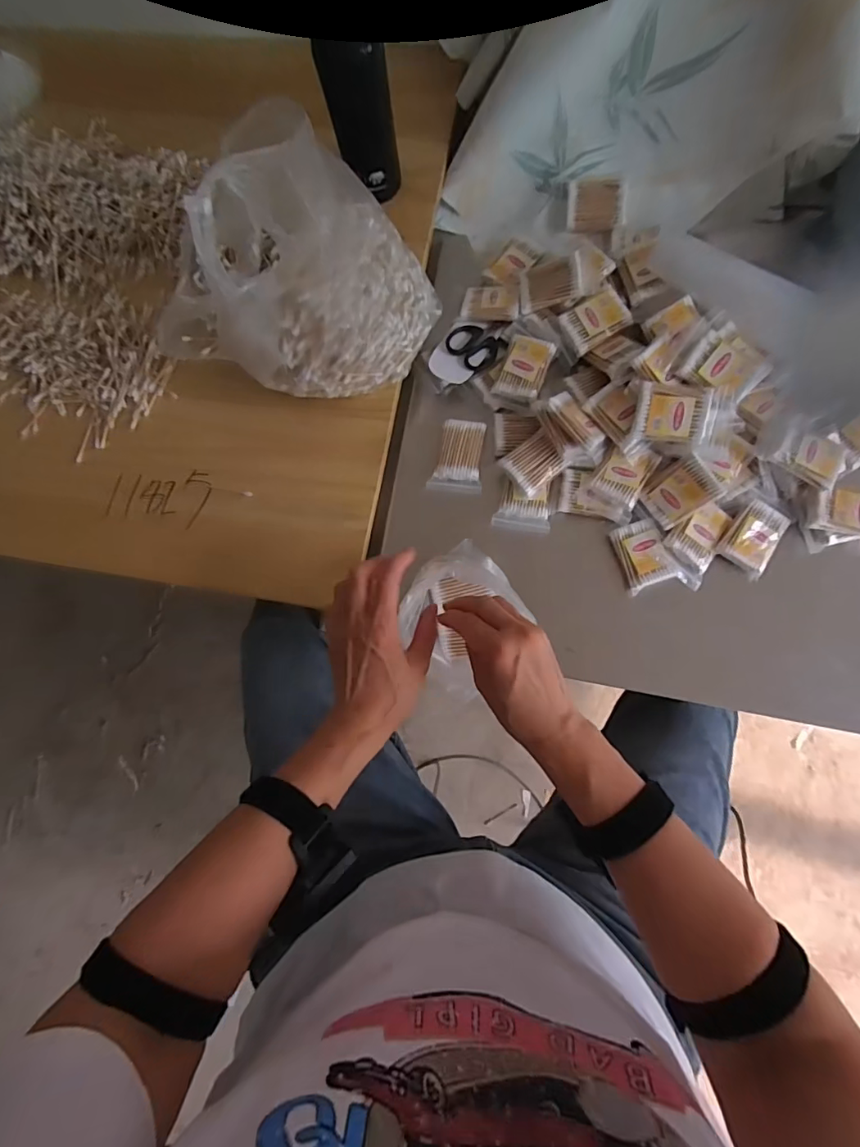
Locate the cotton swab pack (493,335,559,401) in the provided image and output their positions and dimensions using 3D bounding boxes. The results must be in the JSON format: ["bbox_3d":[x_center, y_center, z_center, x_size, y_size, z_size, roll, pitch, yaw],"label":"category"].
[{"bbox_3d":[0.112,-0.242,0.587,0.053,0.019,0.073,23,82,9],"label":"cotton swab pack"}]

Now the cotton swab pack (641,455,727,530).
[{"bbox_3d":[0.273,-0.089,0.542,0.071,0.017,0.053,-39,81,33],"label":"cotton swab pack"}]

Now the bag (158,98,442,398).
[{"bbox_3d":[-0.119,-0.290,0.477,0.186,0.223,0.234,36,85,7],"label":"bag"}]

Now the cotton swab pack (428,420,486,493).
[{"bbox_3d":[0.034,-0.142,0.597,0.060,0.010,0.083,6,80,6],"label":"cotton swab pack"}]

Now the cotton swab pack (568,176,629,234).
[{"bbox_3d":[0.203,-0.452,0.609,0.067,0.014,0.056,5,113,8],"label":"cotton swab pack"}]

